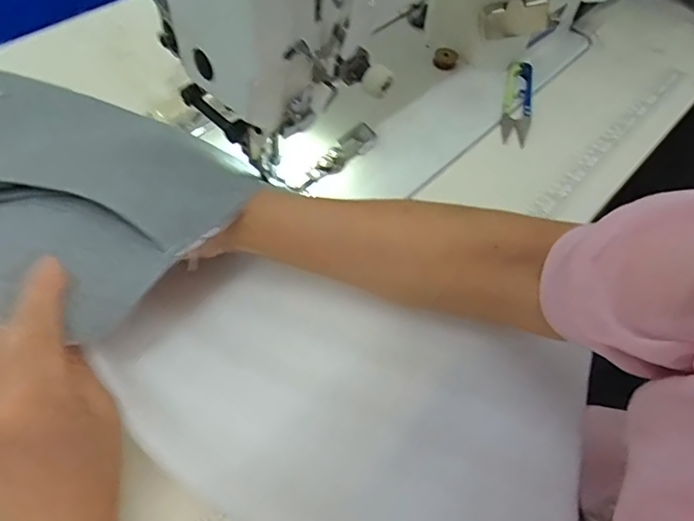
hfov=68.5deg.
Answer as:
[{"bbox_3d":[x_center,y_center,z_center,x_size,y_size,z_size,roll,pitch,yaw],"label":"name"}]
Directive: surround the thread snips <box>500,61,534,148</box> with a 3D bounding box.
[{"bbox_3d":[0.171,-0.158,0.509,0.029,0.012,0.120,14,56,6],"label":"thread snips"}]

